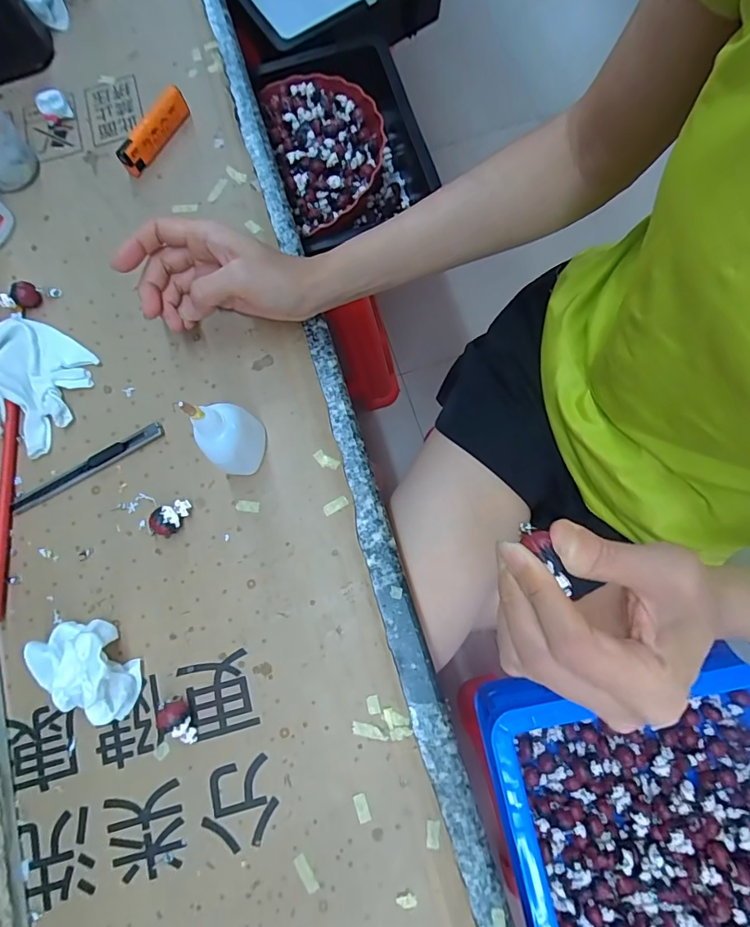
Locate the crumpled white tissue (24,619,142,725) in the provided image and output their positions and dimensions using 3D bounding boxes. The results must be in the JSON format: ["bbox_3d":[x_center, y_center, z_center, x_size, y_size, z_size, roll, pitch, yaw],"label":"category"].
[{"bbox_3d":[-0.191,0.135,0.308,0.050,0.039,0.077,-44,79,-8],"label":"crumpled white tissue"}]

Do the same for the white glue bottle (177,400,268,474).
[{"bbox_3d":[-0.096,-0.018,0.316,0.039,0.083,0.033,-38,78,-7],"label":"white glue bottle"}]

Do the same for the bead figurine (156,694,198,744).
[{"bbox_3d":[-0.129,0.168,0.307,0.018,0.019,0.030,-17,76,-2],"label":"bead figurine"}]

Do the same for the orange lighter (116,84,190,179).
[{"bbox_3d":[-0.191,-0.290,0.413,0.015,0.030,0.079,35,80,10],"label":"orange lighter"}]

